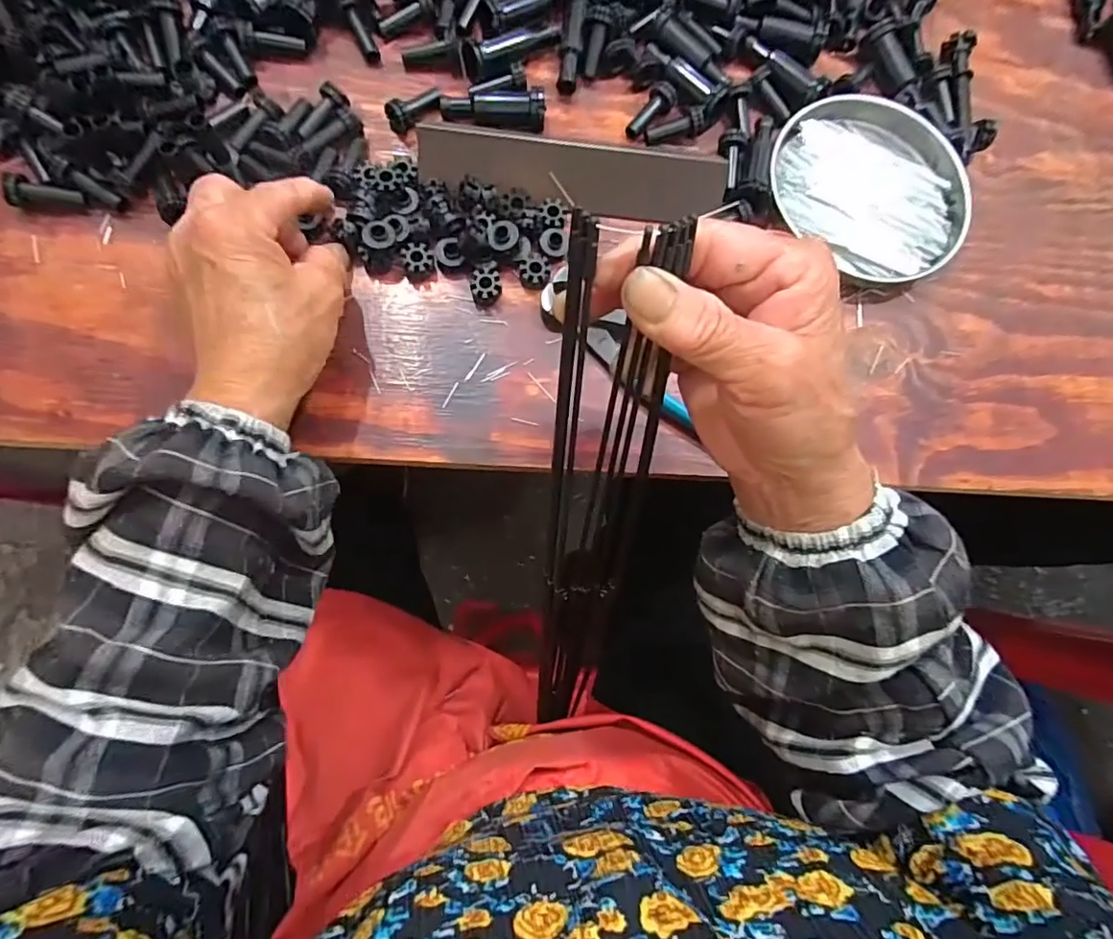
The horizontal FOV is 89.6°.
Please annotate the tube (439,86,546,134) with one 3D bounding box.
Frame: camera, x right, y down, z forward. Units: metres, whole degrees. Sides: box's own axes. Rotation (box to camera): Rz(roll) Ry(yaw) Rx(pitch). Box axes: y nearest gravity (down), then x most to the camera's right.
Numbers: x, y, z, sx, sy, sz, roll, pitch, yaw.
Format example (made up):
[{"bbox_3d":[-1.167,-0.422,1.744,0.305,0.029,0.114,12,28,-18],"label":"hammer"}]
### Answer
[{"bbox_3d":[-0.040,-0.226,0.353,0.064,0.017,0.020,-1,79,-5],"label":"tube"}]

